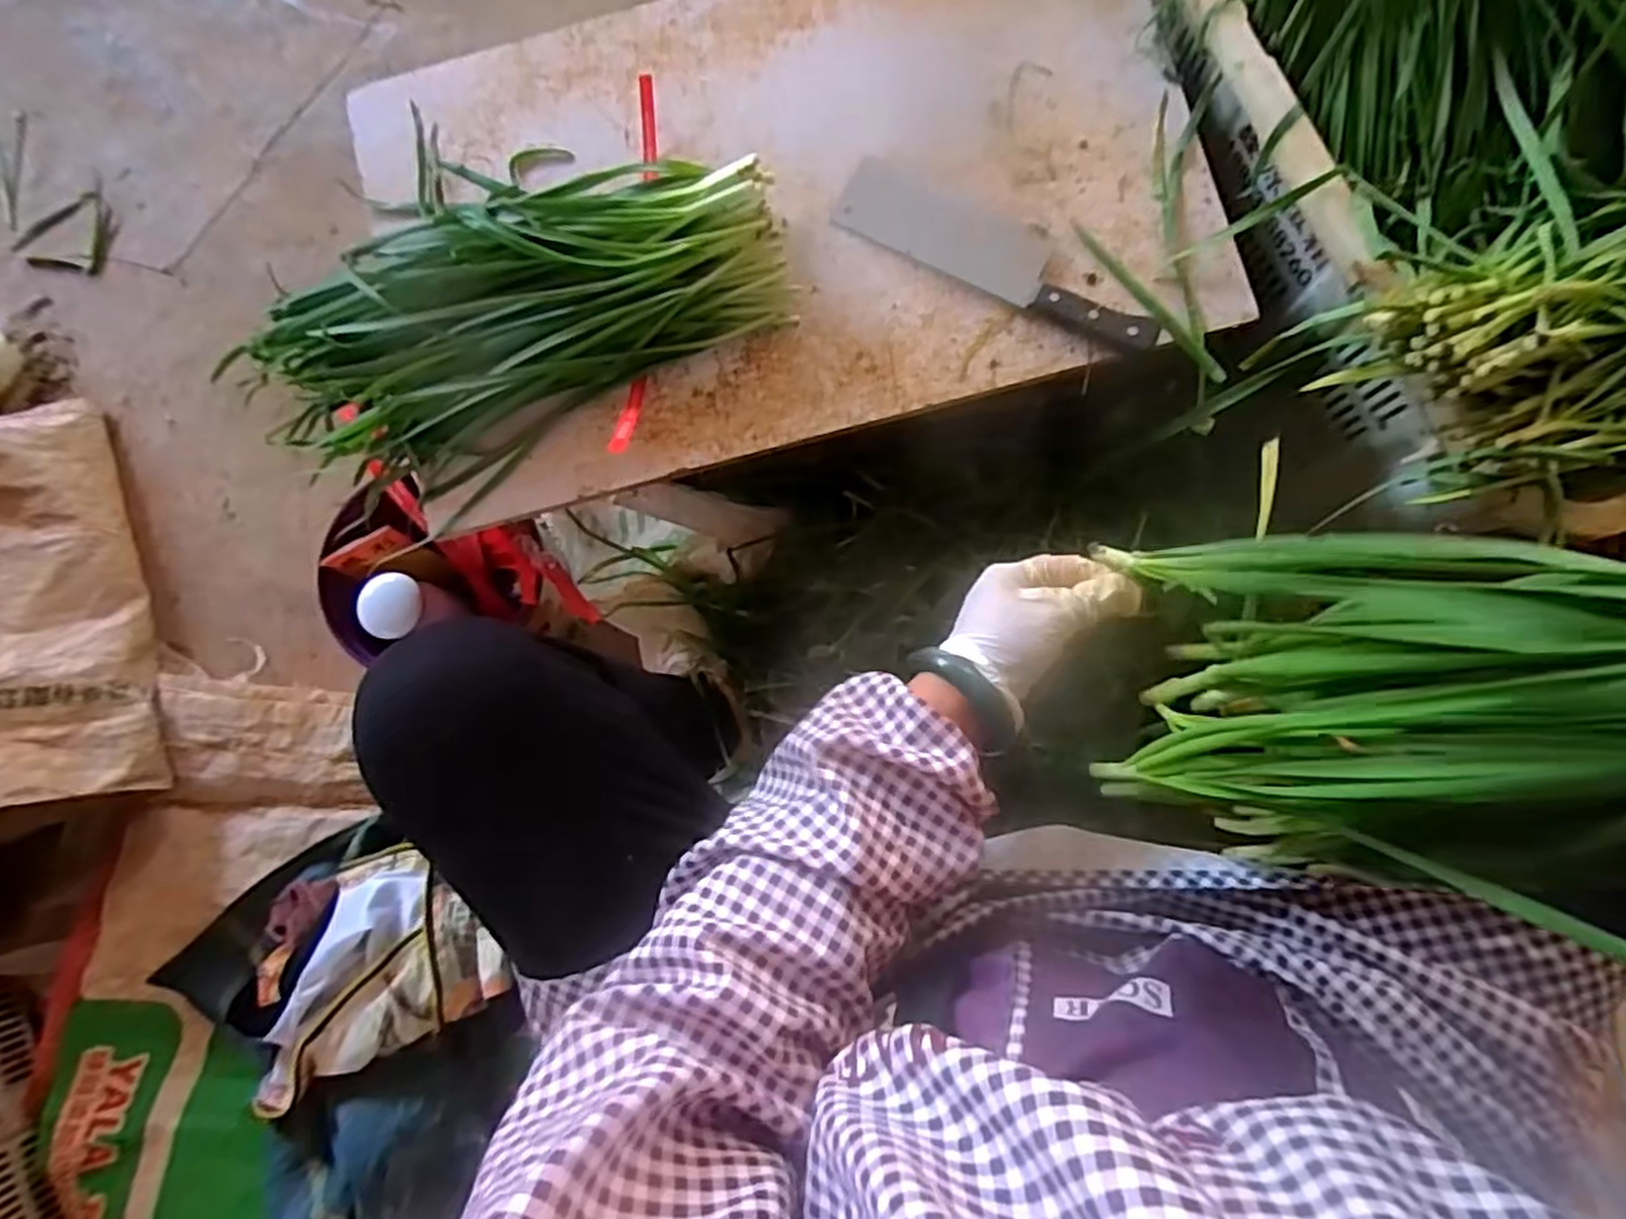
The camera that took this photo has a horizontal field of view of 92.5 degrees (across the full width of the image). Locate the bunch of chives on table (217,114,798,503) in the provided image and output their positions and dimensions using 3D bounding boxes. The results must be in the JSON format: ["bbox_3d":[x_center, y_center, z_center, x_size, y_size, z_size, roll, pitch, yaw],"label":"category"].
[{"bbox_3d":[-0.252,-0.267,0.616,0.443,0.075,0.285,-24,82,0],"label":"bunch of chives on table"}]

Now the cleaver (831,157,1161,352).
[{"bbox_3d":[0.146,-0.285,0.609,0.270,0.018,0.067,30,86,6],"label":"cleaver"}]

